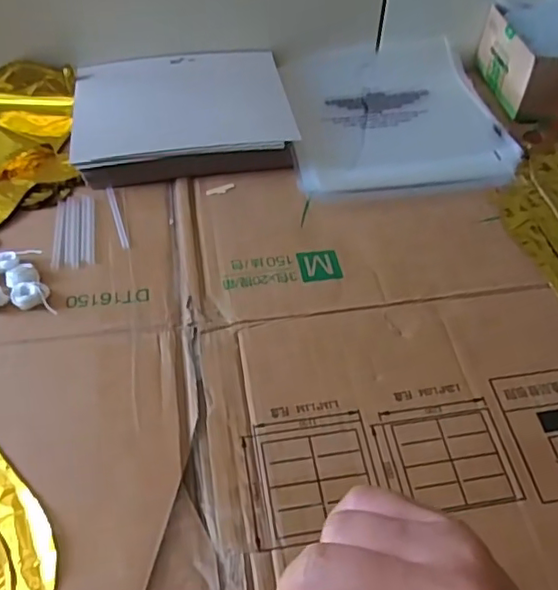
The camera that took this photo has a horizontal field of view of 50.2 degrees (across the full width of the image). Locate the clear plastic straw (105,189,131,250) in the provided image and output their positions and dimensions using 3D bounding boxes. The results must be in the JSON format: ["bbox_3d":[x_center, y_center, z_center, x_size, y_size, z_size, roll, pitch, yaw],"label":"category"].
[{"bbox_3d":[-0.141,-0.068,0.519,0.007,0.004,0.080,-15,53,-13],"label":"clear plastic straw"}]

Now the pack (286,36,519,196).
[{"bbox_3d":[0.118,-0.196,0.630,0.215,0.014,0.231,-5,51,-5],"label":"pack"}]

